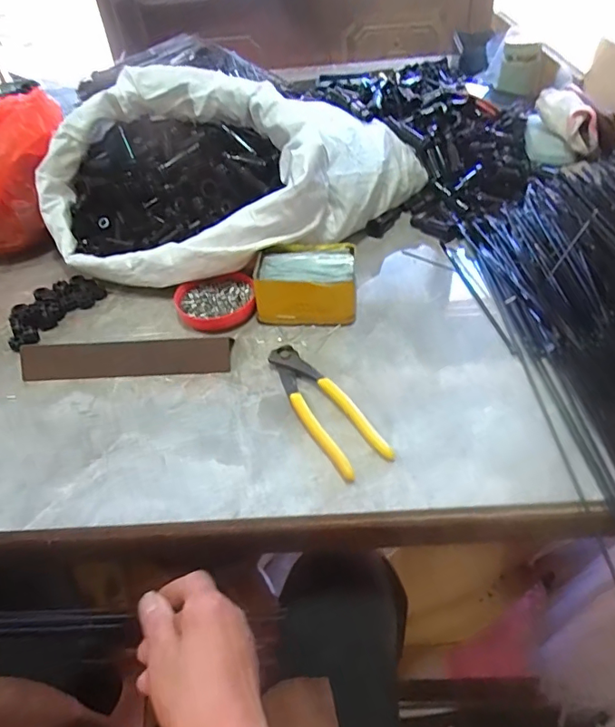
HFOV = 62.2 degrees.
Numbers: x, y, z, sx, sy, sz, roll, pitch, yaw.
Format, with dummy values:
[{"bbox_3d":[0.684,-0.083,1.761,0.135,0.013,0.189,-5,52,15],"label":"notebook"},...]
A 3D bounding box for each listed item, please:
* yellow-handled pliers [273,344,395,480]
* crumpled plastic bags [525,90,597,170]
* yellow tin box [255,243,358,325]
[{"bbox_3d":[0.013,0.036,0.471,0.047,0.018,0.161,-24,48,-18],"label":"yellow-handled pliers"},{"bbox_3d":[0.350,-0.330,0.711,0.082,0.065,0.115,6,46,11],"label":"crumpled plastic bags"},{"bbox_3d":[0.000,-0.089,0.566,0.107,0.053,0.079,2,46,7],"label":"yellow tin box"}]

